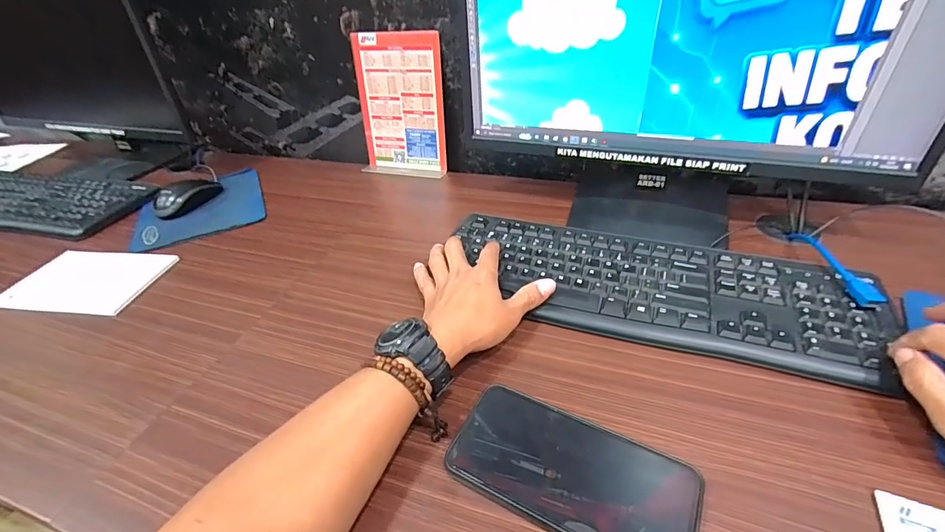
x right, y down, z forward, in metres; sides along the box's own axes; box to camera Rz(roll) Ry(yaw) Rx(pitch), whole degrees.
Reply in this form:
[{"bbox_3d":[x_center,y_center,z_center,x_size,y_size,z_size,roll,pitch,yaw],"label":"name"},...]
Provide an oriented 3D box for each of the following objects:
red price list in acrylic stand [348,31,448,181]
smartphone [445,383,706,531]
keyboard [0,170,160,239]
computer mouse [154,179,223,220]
[{"bbox_3d":[-0.120,-0.258,0.687,0.151,0.210,0.048,9,40,18],"label":"red price list in acrylic stand"},{"bbox_3d":[0.067,0.143,0.288,0.160,0.016,0.077,16,43,26],"label":"smartphone"},{"bbox_3d":[-0.781,-0.120,0.710,0.500,0.033,0.174,9,40,18],"label":"keyboard"},{"bbox_3d":[-0.452,-0.114,0.655,0.050,0.035,0.100,19,44,29],"label":"computer mouse"}]

